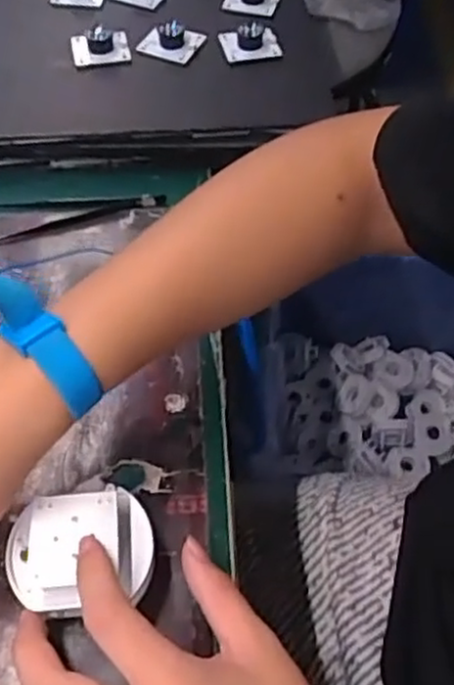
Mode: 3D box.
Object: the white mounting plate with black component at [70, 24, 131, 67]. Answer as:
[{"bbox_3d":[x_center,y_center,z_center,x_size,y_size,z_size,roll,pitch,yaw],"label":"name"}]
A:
[{"bbox_3d":[-0.100,-0.238,0.573,0.044,0.020,0.031,-10,56,-8],"label":"white mounting plate with black component"}]

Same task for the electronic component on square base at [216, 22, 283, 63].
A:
[{"bbox_3d":[0.020,-0.247,0.583,0.044,0.017,0.035,-11,56,-8],"label":"electronic component on square base"}]

